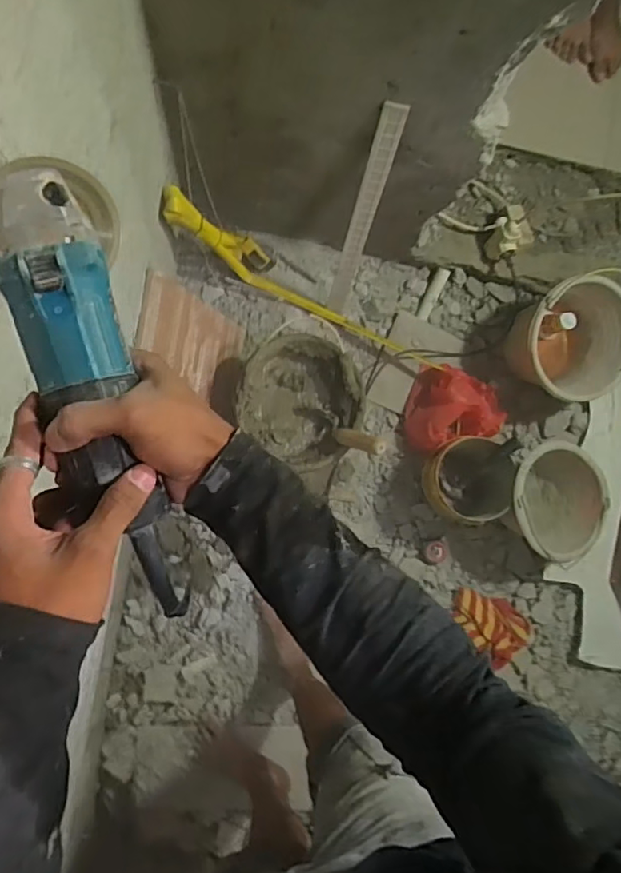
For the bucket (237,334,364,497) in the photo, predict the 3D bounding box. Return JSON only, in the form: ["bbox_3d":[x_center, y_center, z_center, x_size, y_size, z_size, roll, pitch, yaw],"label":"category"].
[{"bbox_3d":[-0.026,-0.064,1.262,0.280,0.214,0.265,0,87,-6],"label":"bucket"}]

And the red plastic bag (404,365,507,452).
[{"bbox_3d":[0.343,-0.061,1.358,0.199,0.158,0.215,7,87,-6],"label":"red plastic bag"}]

